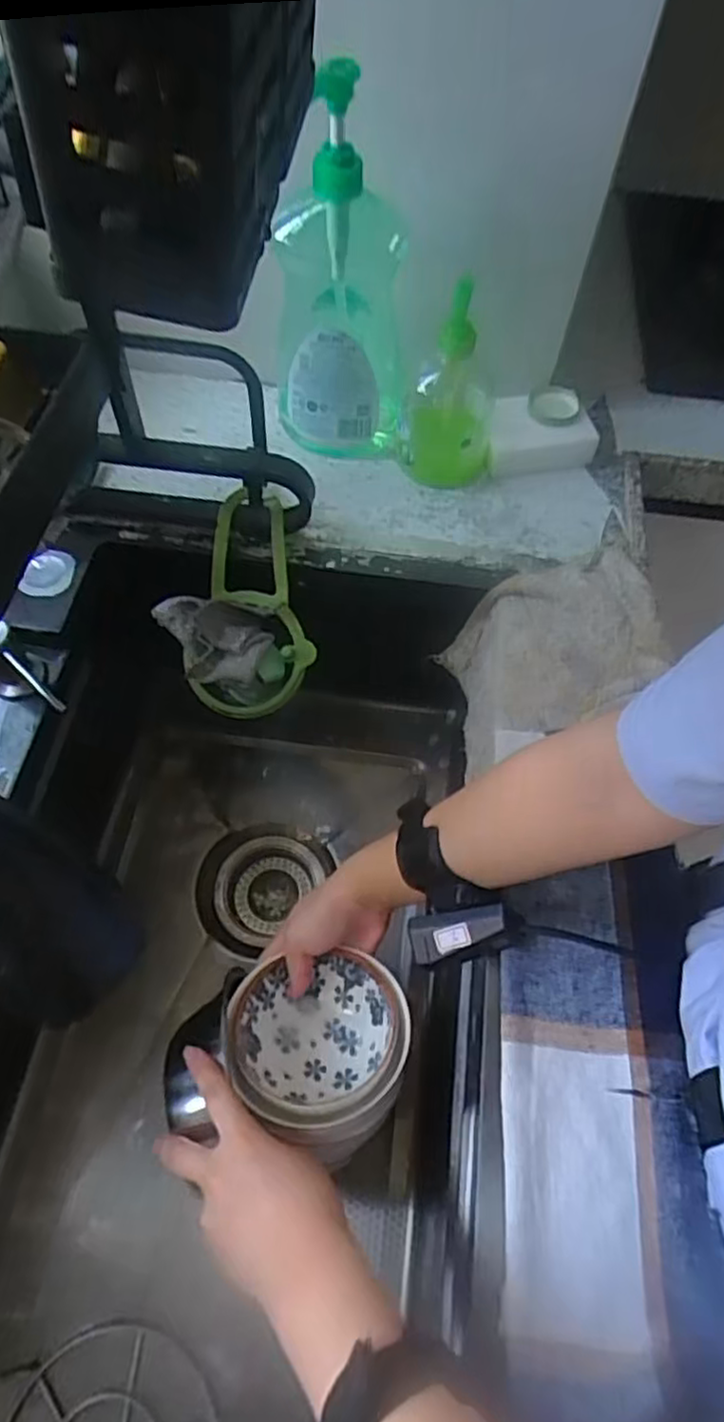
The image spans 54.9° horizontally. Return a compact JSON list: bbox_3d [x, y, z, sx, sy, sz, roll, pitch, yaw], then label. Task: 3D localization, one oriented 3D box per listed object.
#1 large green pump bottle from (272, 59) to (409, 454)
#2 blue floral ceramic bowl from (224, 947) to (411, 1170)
[{"bbox_3d":[-0.018,-0.344,0.573,0.106,0.278,0.082,1,60,-1],"label":"large green pump bottle"},{"bbox_3d":[-0.030,0.227,0.492,0.125,0.071,0.116,1,60,-1],"label":"blue floral ceramic bowl"}]

